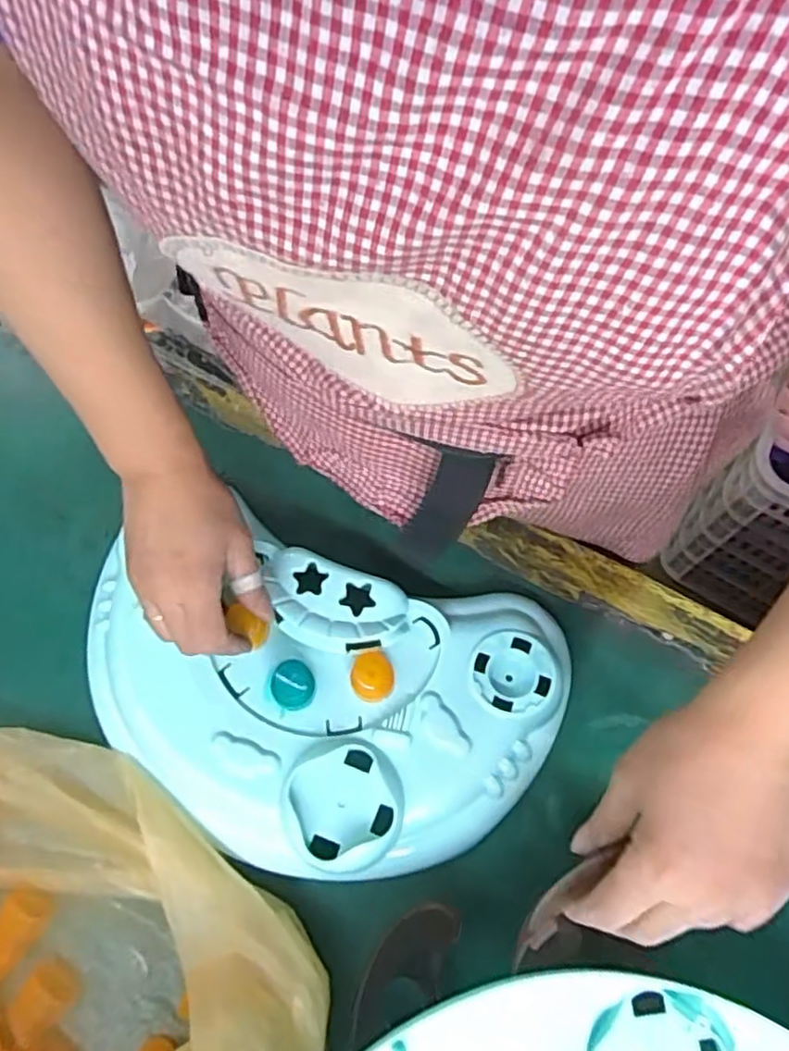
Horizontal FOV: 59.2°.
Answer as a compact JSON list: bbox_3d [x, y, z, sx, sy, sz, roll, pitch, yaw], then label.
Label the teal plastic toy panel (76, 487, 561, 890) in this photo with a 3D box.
[{"bbox_3d":[-0.055,0.105,0.448,0.310,0.036,0.196,18,69,7],"label":"teal plastic toy panel"}]

